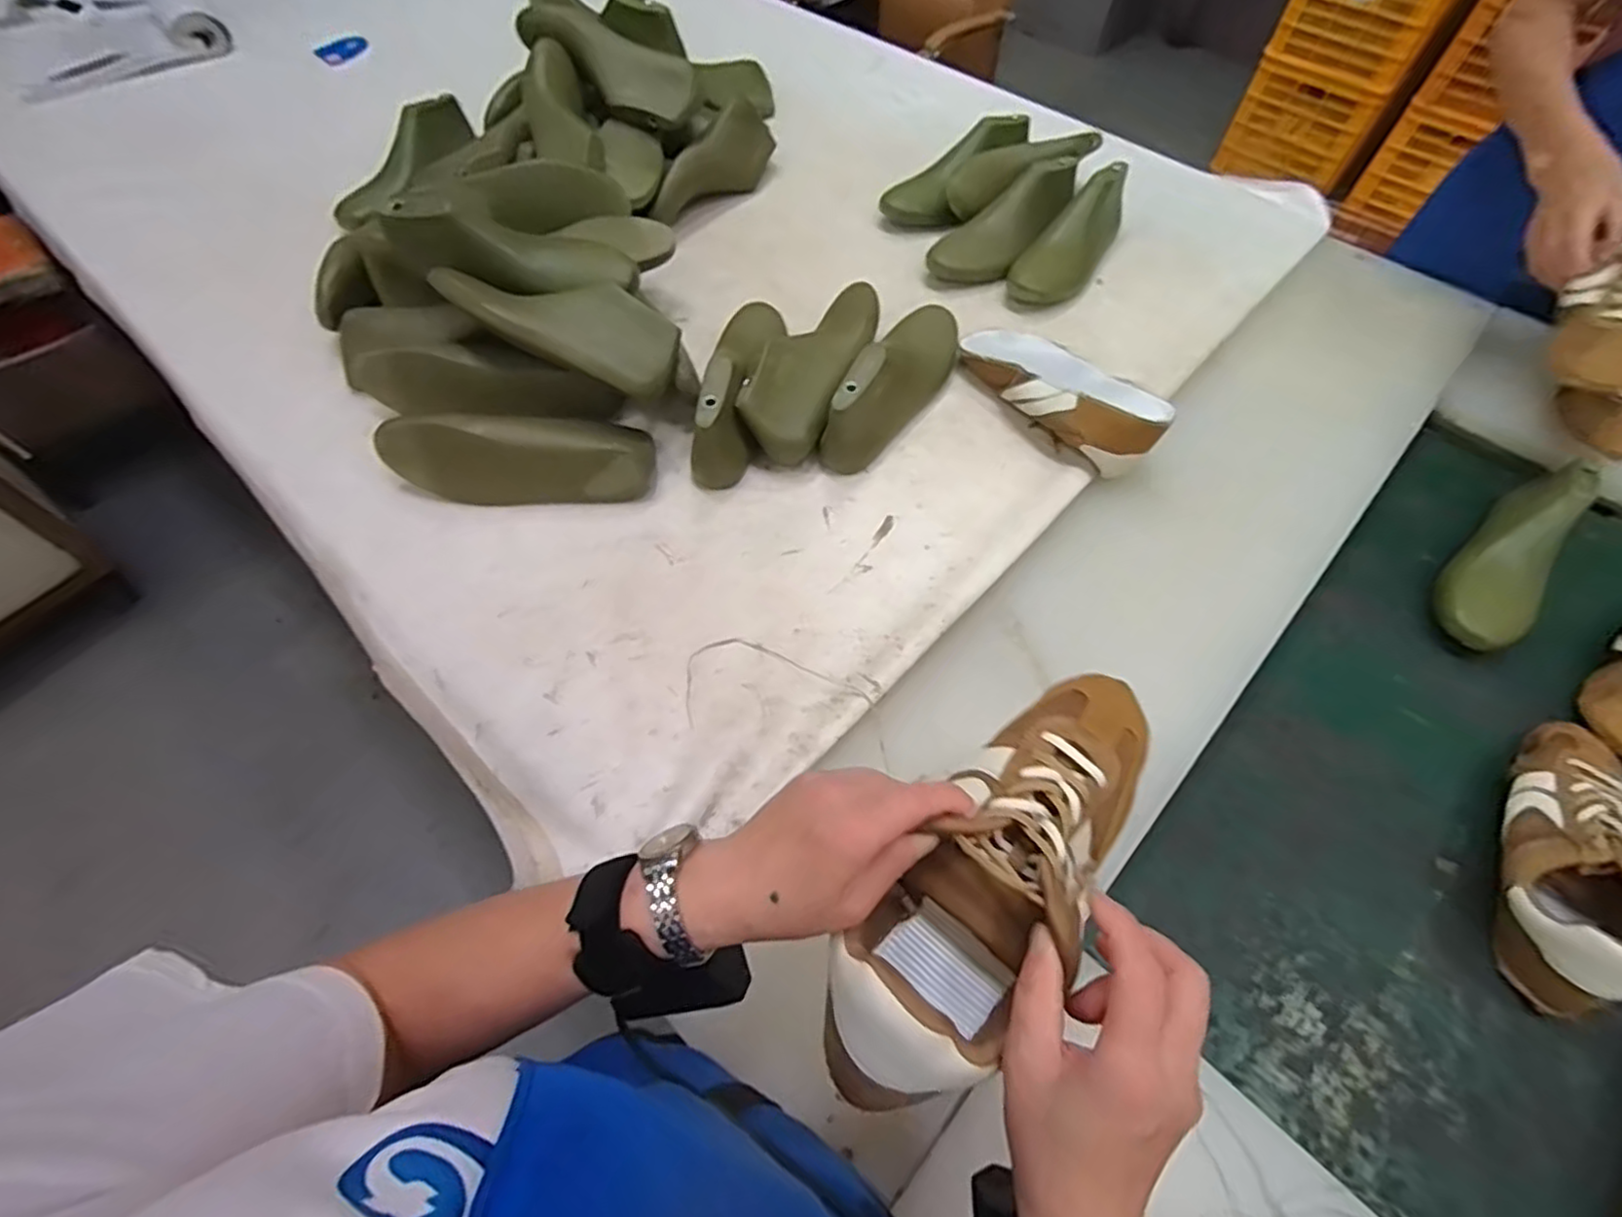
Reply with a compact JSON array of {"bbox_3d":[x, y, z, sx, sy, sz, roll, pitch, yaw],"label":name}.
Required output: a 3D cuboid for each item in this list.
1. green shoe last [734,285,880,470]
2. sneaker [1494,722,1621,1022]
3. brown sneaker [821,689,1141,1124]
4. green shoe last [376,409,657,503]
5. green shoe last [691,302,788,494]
[{"bbox_3d":[0.015,-0.278,0.801,0.094,0.086,0.261,21,61,12],"label":"green shoe last"},{"bbox_3d":[0.635,0.197,0.574,0.093,0.074,0.268,30,64,17],"label":"sneaker"},{"bbox_3d":[0.104,0.133,0.368,0.082,0.097,0.259,37,63,17],"label":"brown sneaker"},{"bbox_3d":[-0.301,-0.160,0.718,0.267,0.088,0.081,-9,60,-5],"label":"green shoe last"},{"bbox_3d":[-0.079,-0.262,0.782,0.076,0.094,0.261,7,59,4],"label":"green shoe last"}]

